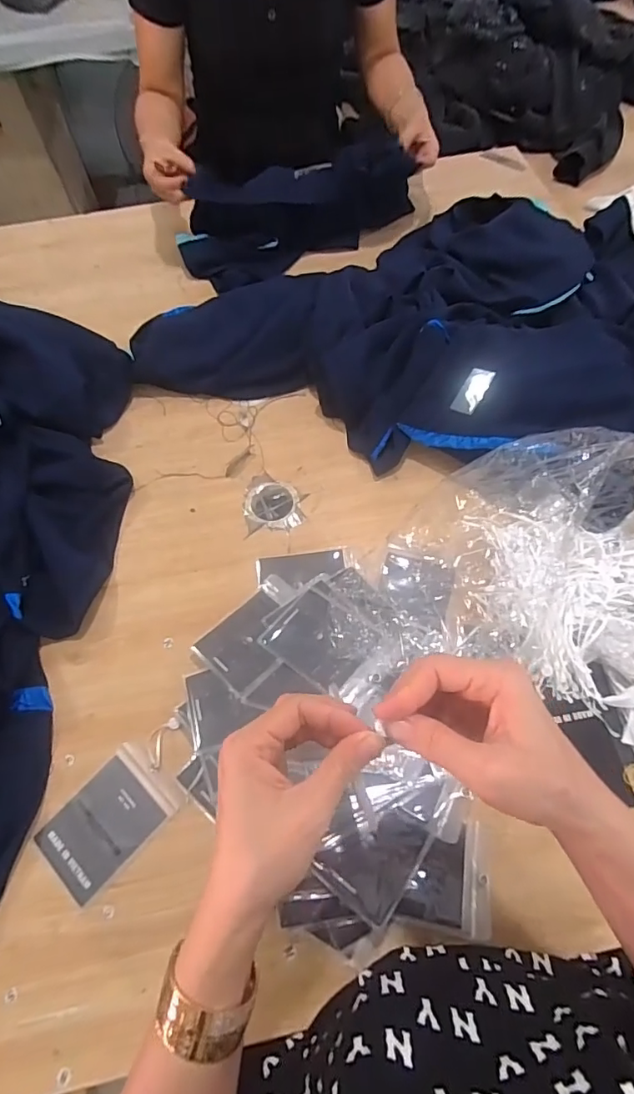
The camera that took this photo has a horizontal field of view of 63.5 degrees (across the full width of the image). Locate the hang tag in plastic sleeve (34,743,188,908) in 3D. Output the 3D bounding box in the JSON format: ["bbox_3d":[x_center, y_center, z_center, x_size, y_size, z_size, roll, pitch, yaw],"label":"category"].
[{"bbox_3d":[-0.198,0.258,0.488,0.081,0.004,0.120,39,72,19],"label":"hang tag in plastic sleeve"}]

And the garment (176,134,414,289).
[{"bbox_3d":[-0.033,-0.547,0.829,0.378,0.120,0.120,-20,65,-8],"label":"garment"}]

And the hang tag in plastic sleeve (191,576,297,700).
[{"bbox_3d":[-0.063,0.092,0.556,0.084,0.008,0.132,31,61,26],"label":"hang tag in plastic sleeve"}]

